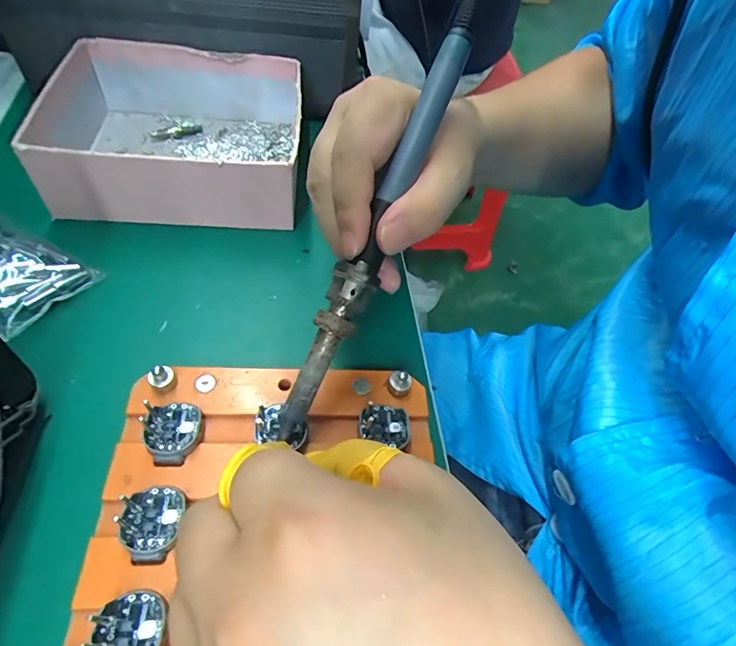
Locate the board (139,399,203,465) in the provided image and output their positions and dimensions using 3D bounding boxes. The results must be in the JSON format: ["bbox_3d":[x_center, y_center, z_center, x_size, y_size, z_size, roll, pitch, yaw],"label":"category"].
[{"bbox_3d":[-0.093,0.050,0.217,0.025,0.008,0.031,-19,60,-18],"label":"board"}]

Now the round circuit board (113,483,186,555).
[{"bbox_3d":[-0.092,0.082,0.195,0.026,0.004,0.026,3,55,-4],"label":"round circuit board"}]

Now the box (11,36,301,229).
[{"bbox_3d":[-0.131,-0.135,0.322,0.159,0.061,0.135,1,57,-6],"label":"box"}]

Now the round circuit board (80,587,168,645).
[{"bbox_3d":[-0.092,0.116,0.171,0.027,0.005,0.028,3,55,-4],"label":"round circuit board"}]

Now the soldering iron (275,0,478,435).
[{"bbox_3d":[0.009,-0.052,0.211,0.022,0.023,0.225,24,86,16],"label":"soldering iron"}]

